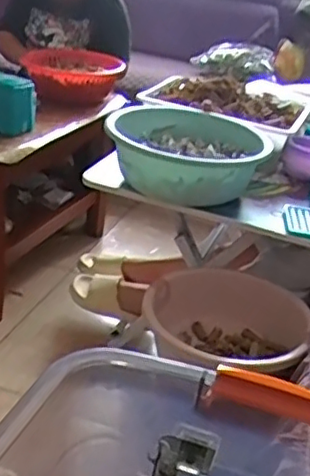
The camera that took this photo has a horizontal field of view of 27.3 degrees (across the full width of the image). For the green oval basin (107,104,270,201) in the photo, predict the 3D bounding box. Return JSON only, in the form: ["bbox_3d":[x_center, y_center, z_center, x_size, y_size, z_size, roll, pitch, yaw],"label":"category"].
[{"bbox_3d":[0.078,-0.192,1.458,0.366,0.119,0.344,8,26,1],"label":"green oval basin"}]

